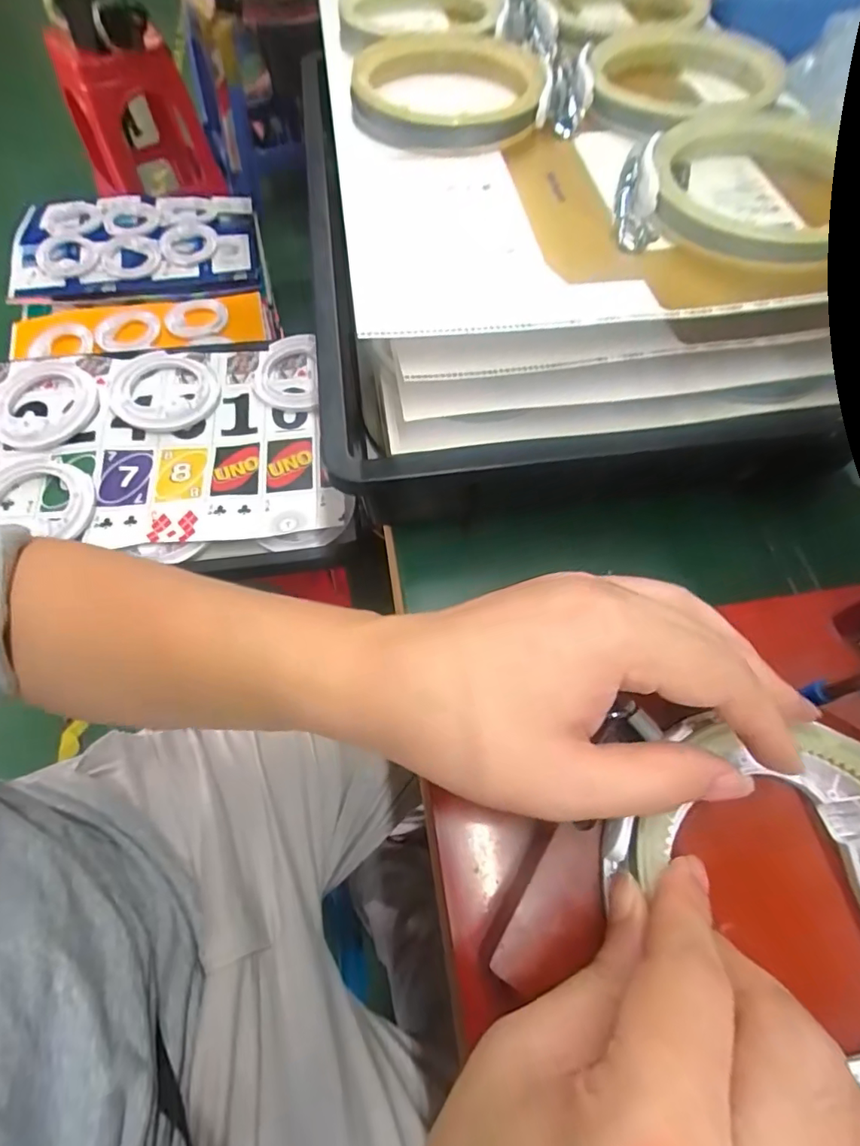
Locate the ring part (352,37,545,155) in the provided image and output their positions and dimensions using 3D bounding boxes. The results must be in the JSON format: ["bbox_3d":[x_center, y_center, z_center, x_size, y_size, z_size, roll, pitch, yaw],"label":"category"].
[{"bbox_3d":[0.011,-0.319,0.336,0.122,0.023,0.137,2,62,0],"label":"ring part"}]

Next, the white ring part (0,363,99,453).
[{"bbox_3d":[-0.498,-0.214,0.657,0.131,0.018,0.134,0,62,-1],"label":"white ring part"}]

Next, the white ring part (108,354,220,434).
[{"bbox_3d":[-0.353,-0.241,0.682,0.133,0.020,0.132,-12,63,-7],"label":"white ring part"}]

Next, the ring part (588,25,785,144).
[{"bbox_3d":[0.169,-0.331,0.341,0.121,0.016,0.129,13,63,6],"label":"ring part"}]

